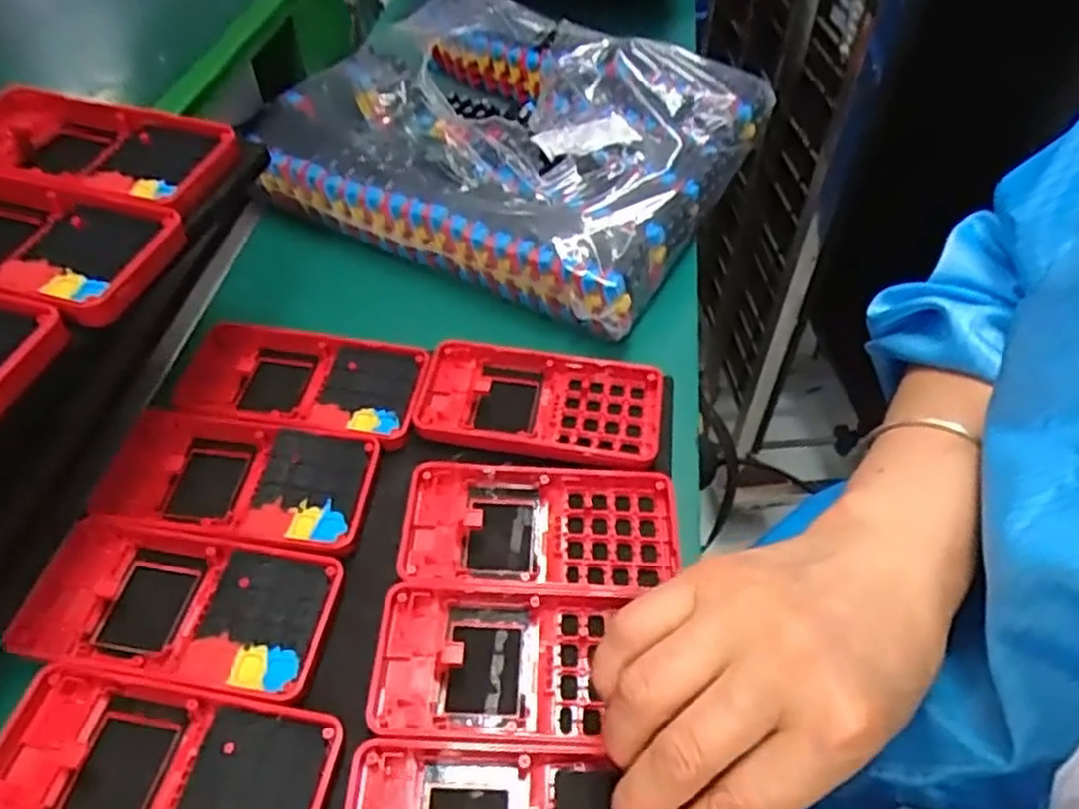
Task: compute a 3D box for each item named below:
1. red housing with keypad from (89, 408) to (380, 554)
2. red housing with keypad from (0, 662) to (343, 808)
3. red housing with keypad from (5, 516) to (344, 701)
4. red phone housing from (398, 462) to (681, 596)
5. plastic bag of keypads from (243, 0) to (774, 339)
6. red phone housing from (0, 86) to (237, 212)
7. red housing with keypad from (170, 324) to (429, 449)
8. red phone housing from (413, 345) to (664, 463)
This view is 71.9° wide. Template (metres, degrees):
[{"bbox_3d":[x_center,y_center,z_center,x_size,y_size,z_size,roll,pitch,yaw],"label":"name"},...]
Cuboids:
[{"bbox_3d":[-0.147,0.034,0.351,0.133,0.013,0.061,6,50,5],"label":"red housing with keypad"},{"bbox_3d":[-0.139,0.134,0.269,0.122,0.008,0.061,8,48,5],"label":"red housing with keypad"},{"bbox_3d":[-0.150,0.084,0.311,0.122,0.010,0.061,6,50,5],"label":"red housing with keypad"},{"bbox_3d":[0.001,0.056,0.337,0.121,0.014,0.062,2,50,2],"label":"red phone housing"},{"bbox_3d":[-0.020,-0.199,0.528,0.305,0.056,0.273,24,54,19],"label":"plastic bag of keypads"},{"bbox_3d":[-0.212,-0.115,0.346,0.139,0.025,0.068,11,48,9],"label":"red phone housing"},{"bbox_3d":[-0.127,-0.011,0.389,0.133,0.017,0.061,8,50,7],"label":"red housing with keypad"},{"bbox_3d":[0.001,0.001,0.385,0.123,0.017,0.061,6,50,6],"label":"red phone housing"}]

